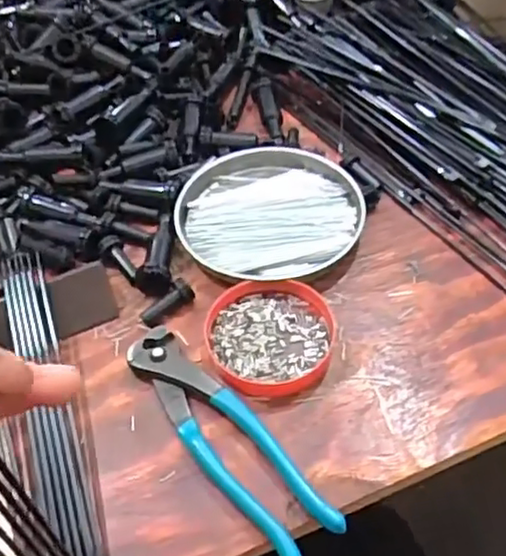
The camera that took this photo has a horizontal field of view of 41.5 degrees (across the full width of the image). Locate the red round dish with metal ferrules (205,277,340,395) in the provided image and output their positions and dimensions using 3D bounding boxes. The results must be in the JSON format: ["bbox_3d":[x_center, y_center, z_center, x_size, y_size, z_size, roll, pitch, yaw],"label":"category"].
[{"bbox_3d":[0.011,0.036,0.421,0.078,0.010,0.079,-1,50,2],"label":"red round dish with metal ferrules"}]

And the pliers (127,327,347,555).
[{"bbox_3d":[-0.018,0.089,0.381,0.039,0.013,0.163,-33,56,-22],"label":"pliers"}]

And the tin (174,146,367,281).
[{"bbox_3d":[0.013,-0.047,0.491,0.131,0.020,0.128,-1,50,2],"label":"tin"}]

